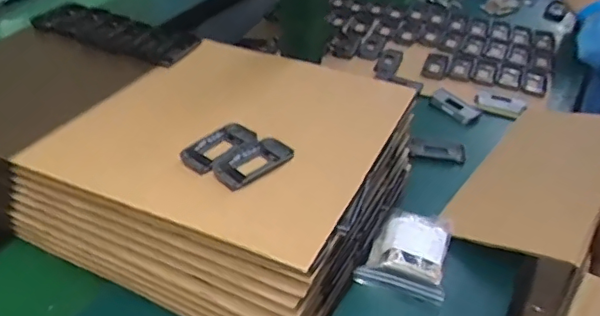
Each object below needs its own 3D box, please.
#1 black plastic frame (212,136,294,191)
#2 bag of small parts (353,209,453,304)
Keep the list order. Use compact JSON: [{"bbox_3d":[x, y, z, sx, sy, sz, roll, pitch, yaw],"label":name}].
[{"bbox_3d":[-0.046,0.004,0.537,0.075,0.012,0.043,-29,48,-33],"label":"black plastic frame"},{"bbox_3d":[0.117,0.095,0.610,0.084,0.033,0.102,13,40,15],"label":"bag of small parts"}]

